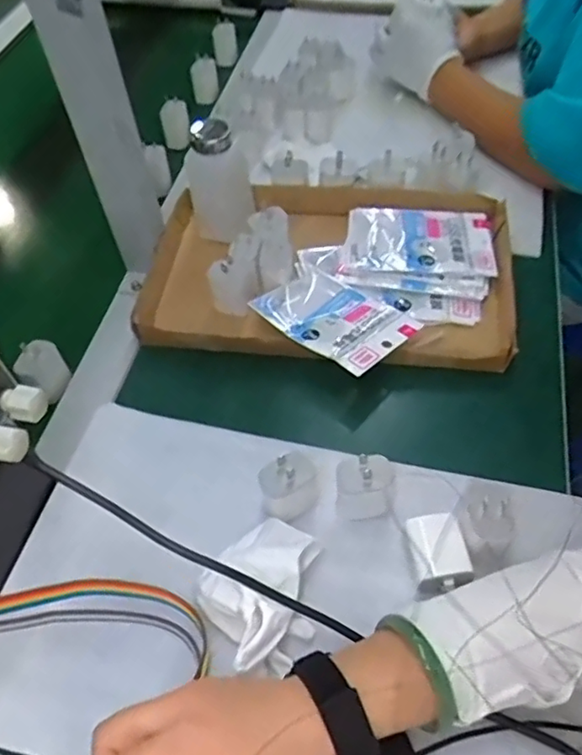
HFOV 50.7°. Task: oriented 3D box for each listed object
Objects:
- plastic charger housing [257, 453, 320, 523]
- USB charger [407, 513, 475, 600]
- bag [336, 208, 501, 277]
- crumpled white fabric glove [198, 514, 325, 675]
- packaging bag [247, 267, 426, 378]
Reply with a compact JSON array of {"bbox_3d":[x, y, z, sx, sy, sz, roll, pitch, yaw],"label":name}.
[{"bbox_3d":[0.000,0.082,0.473,0.045,0.047,0.033,-31,57,-18],"label":"plastic charger housing"},{"bbox_3d":[0.108,0.130,0.448,0.038,0.023,0.056,-4,53,1],"label":"USB charger"},{"bbox_3d":[0.134,-0.144,0.648,0.152,0.015,0.096,4,54,7],"label":"bag"},{"bbox_3d":[-0.017,0.147,0.433,0.079,0.034,0.097,30,61,24],"label":"crumpled white fabric glove"},{"bbox_3d":[0.043,-0.059,0.585,0.135,0.019,0.098,33,62,25],"label":"packaging bag"}]

